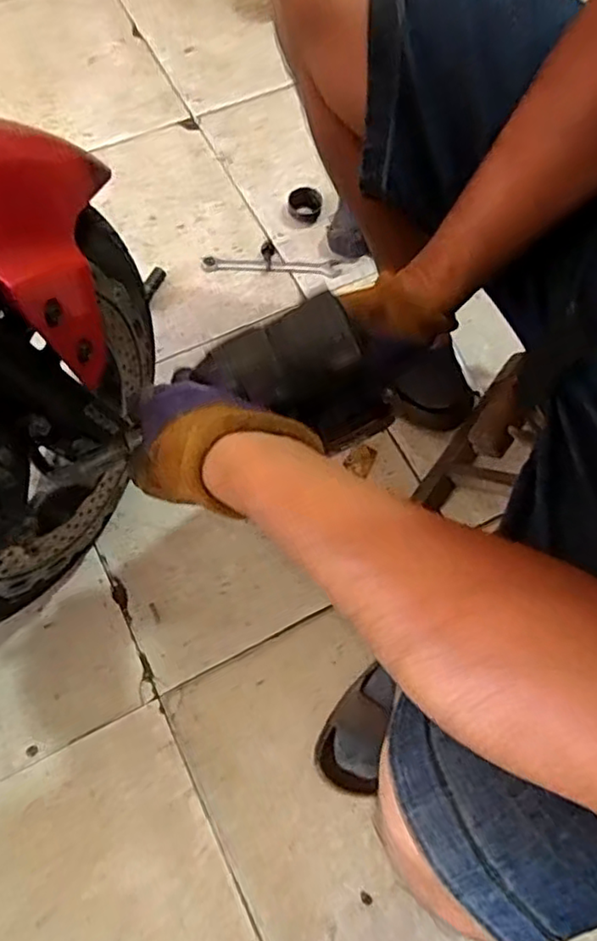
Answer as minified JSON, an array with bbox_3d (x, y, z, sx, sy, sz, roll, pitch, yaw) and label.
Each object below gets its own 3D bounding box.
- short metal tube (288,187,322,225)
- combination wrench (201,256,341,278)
[{"bbox_3d":[0.010,-0.406,0.955,0.047,0.022,0.055,20,70,5],"label":"short metal tube"},{"bbox_3d":[-0.041,-0.301,0.921,0.201,0.005,0.027,2,69,-1],"label":"combination wrench"}]

